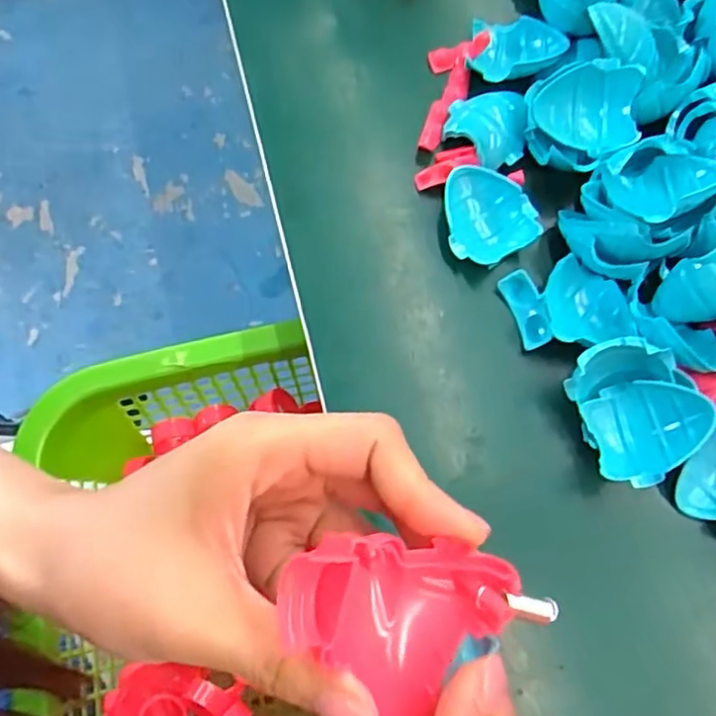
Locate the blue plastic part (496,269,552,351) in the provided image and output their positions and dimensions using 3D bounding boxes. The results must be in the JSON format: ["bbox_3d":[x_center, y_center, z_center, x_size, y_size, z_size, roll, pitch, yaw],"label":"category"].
[{"bbox_3d":[0.072,-0.021,0.280,0.014,0.009,0.033,-19,76,-7],"label":"blue plastic part"}]

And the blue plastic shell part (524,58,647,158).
[{"bbox_3d":[0.097,-0.107,0.290,0.046,0.013,0.042,0,93,11],"label":"blue plastic shell part"}]

